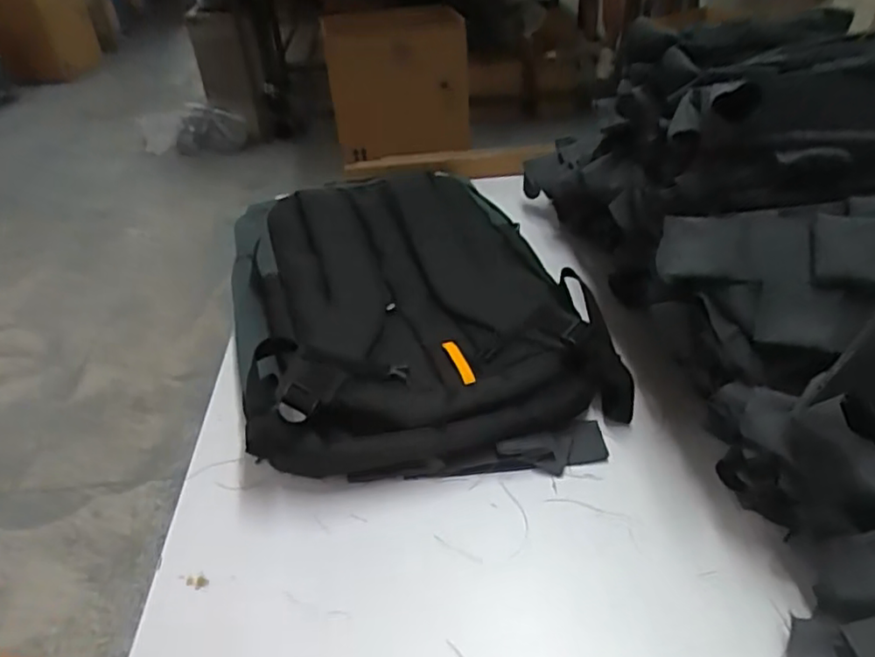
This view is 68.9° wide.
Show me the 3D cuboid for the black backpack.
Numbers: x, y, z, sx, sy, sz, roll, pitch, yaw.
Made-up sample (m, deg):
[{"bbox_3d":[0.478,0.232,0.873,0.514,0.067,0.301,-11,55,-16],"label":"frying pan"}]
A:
[{"bbox_3d":[-0.049,-0.033,0.745,0.353,0.095,0.483,-13,38,-12],"label":"black backpack"}]

